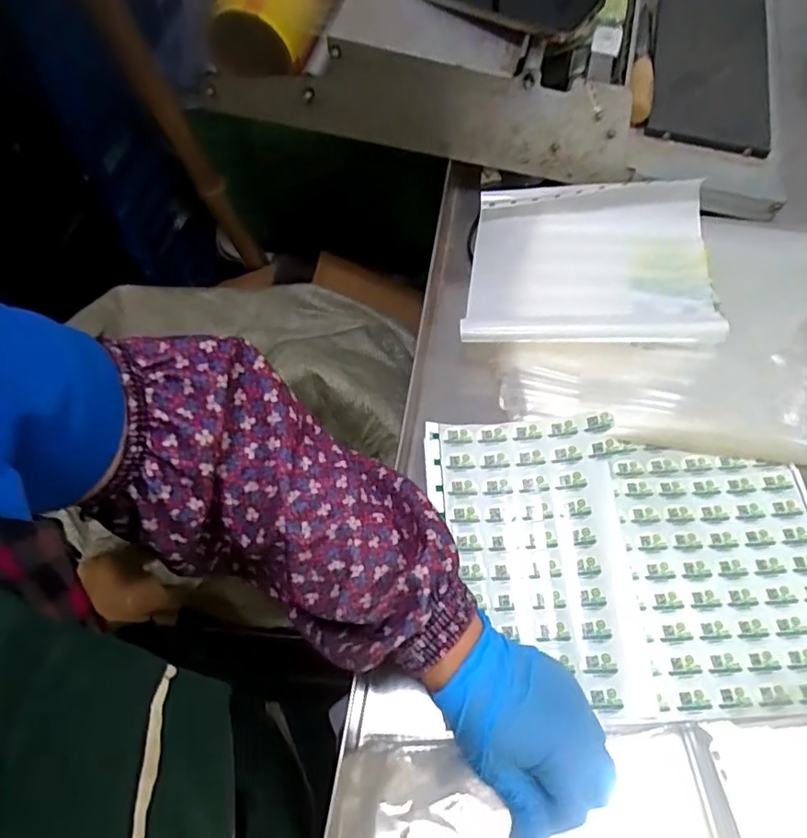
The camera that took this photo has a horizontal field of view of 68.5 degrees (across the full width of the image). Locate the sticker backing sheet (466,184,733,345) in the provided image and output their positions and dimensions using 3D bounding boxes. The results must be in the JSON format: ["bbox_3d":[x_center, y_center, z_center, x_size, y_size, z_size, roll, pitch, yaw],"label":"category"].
[{"bbox_3d":[0.178,-0.153,0.563,0.219,0.020,0.210,2,60,7],"label":"sticker backing sheet"}]

